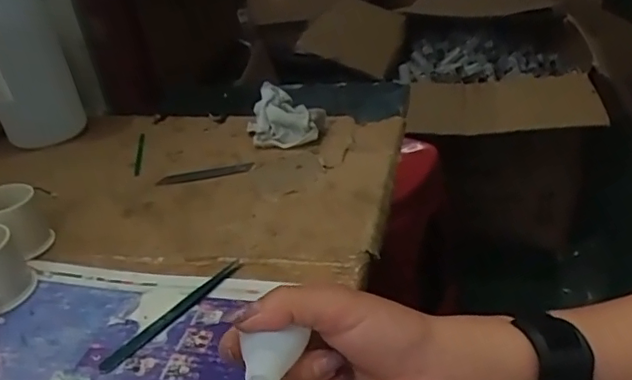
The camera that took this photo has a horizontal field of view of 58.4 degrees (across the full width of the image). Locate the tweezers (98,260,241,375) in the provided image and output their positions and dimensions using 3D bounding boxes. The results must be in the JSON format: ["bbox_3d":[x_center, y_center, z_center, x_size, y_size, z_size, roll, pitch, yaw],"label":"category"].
[{"bbox_3d":[-0.102,0.087,0.408,0.012,0.007,0.124,20,39,35],"label":"tweezers"}]

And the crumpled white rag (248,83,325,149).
[{"bbox_3d":[-0.036,-0.088,0.644,0.087,0.046,0.097,-6,31,-1],"label":"crumpled white rag"}]

